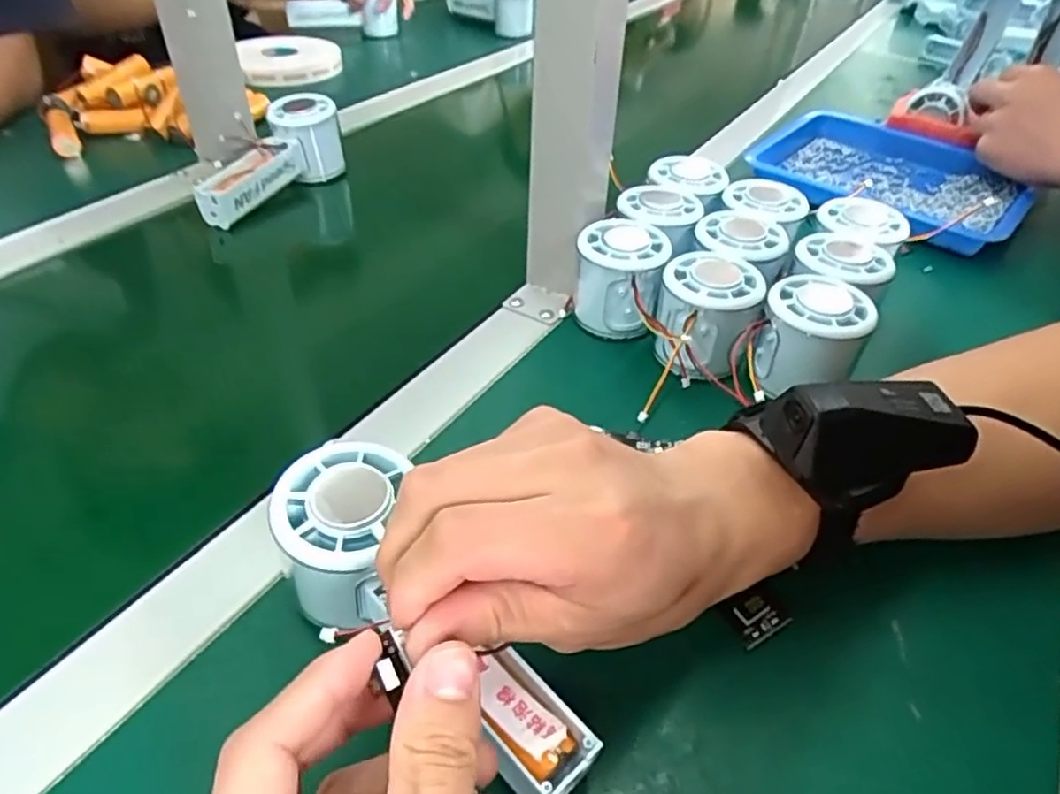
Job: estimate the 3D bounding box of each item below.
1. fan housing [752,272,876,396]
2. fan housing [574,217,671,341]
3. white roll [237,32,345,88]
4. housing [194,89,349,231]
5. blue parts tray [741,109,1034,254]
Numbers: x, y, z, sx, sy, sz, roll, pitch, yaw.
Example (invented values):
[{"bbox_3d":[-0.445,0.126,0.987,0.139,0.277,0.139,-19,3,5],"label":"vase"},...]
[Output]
[{"bbox_3d":[0.161,-0.038,0.393,0.054,0.051,0.058,22,46,19],"label":"fan housing"},{"bbox_3d":[0.056,-0.076,0.442,0.053,0.064,0.060,6,42,3],"label":"fan housing"},{"bbox_3d":[-0.283,-0.400,0.814,0.114,0.032,0.115,-11,44,-16],"label":"white roll"},{"bbox_3d":[-0.216,-0.192,0.574,0.043,0.058,0.145,22,58,19],"label":"housing"},{"bbox_3d":[0.326,-0.201,0.624,0.222,0.025,0.181,33,50,30],"label":"blue parts tray"}]

